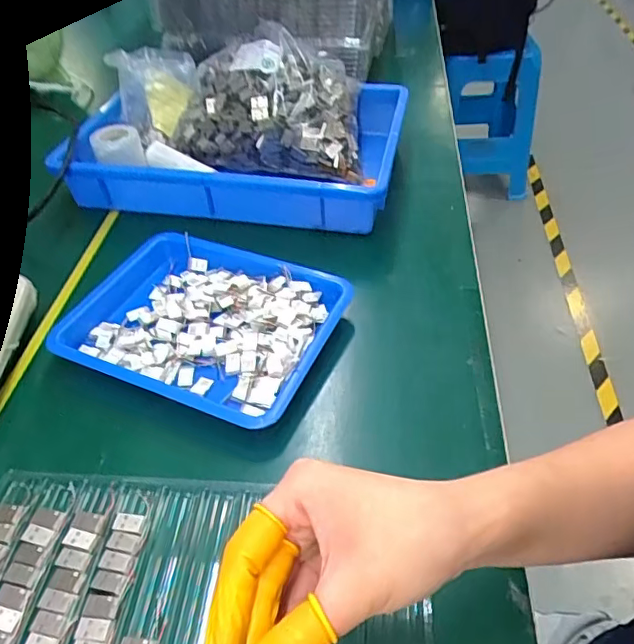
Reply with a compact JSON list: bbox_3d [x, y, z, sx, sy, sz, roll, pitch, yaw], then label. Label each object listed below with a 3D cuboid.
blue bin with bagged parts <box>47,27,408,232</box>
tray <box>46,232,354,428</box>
[{"bbox_3d":[-0.085,-0.225,0.651,0.351,0.118,0.249,9,45,8],"label":"blue bin with bagged parts"},{"bbox_3d":[-0.099,-0.003,0.488,0.217,0.032,0.170,19,47,17],"label":"tray"}]

